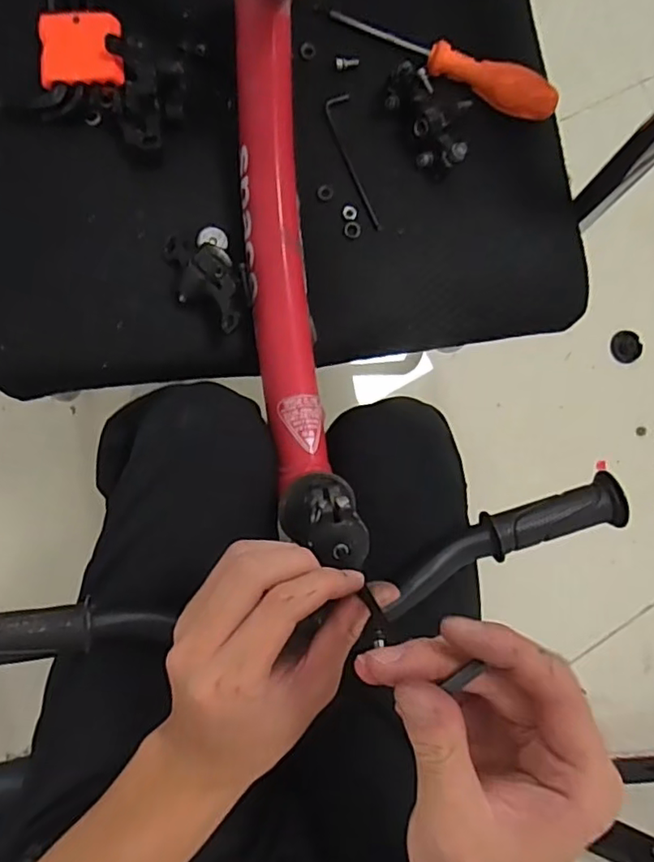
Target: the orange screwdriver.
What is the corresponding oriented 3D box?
[{"bbox_3d":[0.094,-0.290,0.461,0.186,0.036,0.024,24,83,-9],"label":"orange screwdriver"}]

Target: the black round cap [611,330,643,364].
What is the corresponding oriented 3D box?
[{"bbox_3d":[0.514,-0.144,1.002,0.055,0.006,0.055,1,87,-9],"label":"black round cap"}]

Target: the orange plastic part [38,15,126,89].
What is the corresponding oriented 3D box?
[{"bbox_3d":[-0.168,-0.263,0.401,0.053,0.013,0.049,-5,88,-11],"label":"orange plastic part"}]

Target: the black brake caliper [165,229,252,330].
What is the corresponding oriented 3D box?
[{"bbox_3d":[-0.081,-0.108,0.417,0.052,0.039,0.079,-15,90,-11],"label":"black brake caliper"}]

